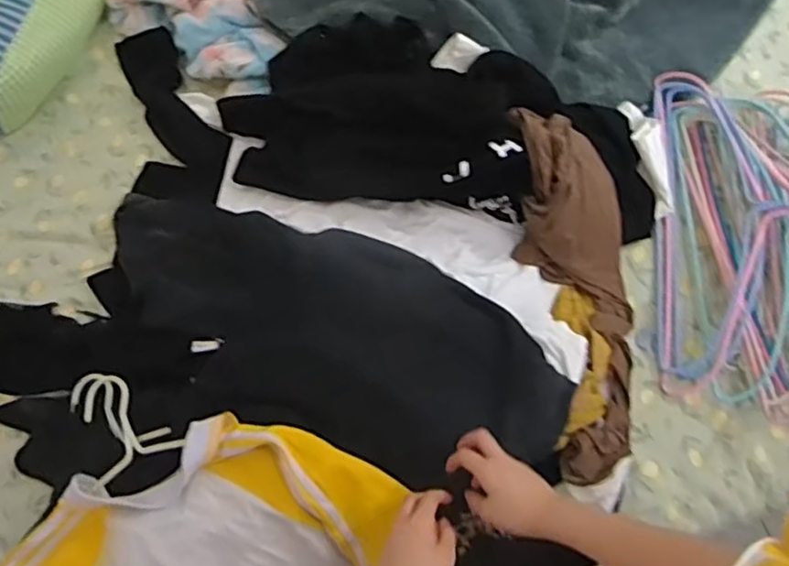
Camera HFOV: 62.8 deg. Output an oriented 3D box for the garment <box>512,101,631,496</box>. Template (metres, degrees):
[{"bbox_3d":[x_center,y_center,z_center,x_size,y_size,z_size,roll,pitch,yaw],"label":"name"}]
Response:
[{"bbox_3d":[0.251,0.011,0.839,0.145,0.125,0.455,-5,73,-3],"label":"garment"}]

